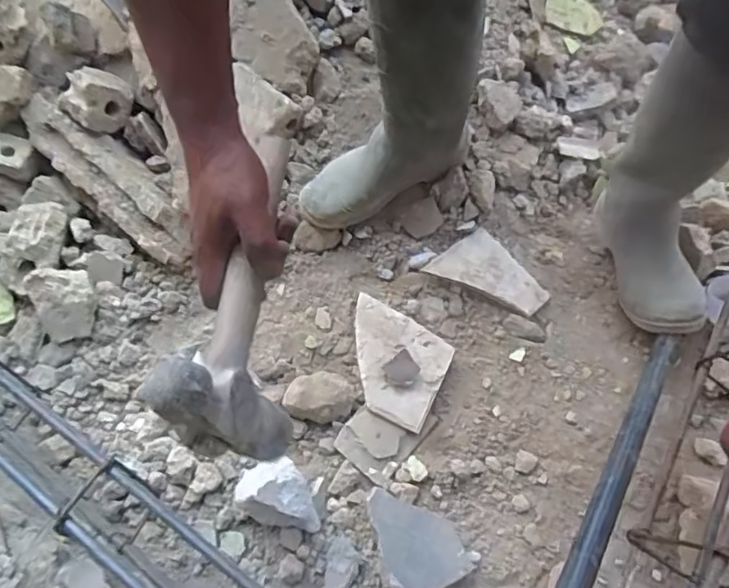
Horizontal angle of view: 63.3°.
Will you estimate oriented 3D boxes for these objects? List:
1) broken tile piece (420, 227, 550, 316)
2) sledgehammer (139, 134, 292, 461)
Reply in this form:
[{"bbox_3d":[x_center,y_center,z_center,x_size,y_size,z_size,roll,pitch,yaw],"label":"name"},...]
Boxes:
[{"bbox_3d":[0.175,-0.021,0.831,0.149,0.012,0.101,44,69,9],"label":"broken tile piece"},{"bbox_3d":[-0.089,-0.016,0.482,0.058,0.129,0.309,0,51,4],"label":"sledgehammer"}]

